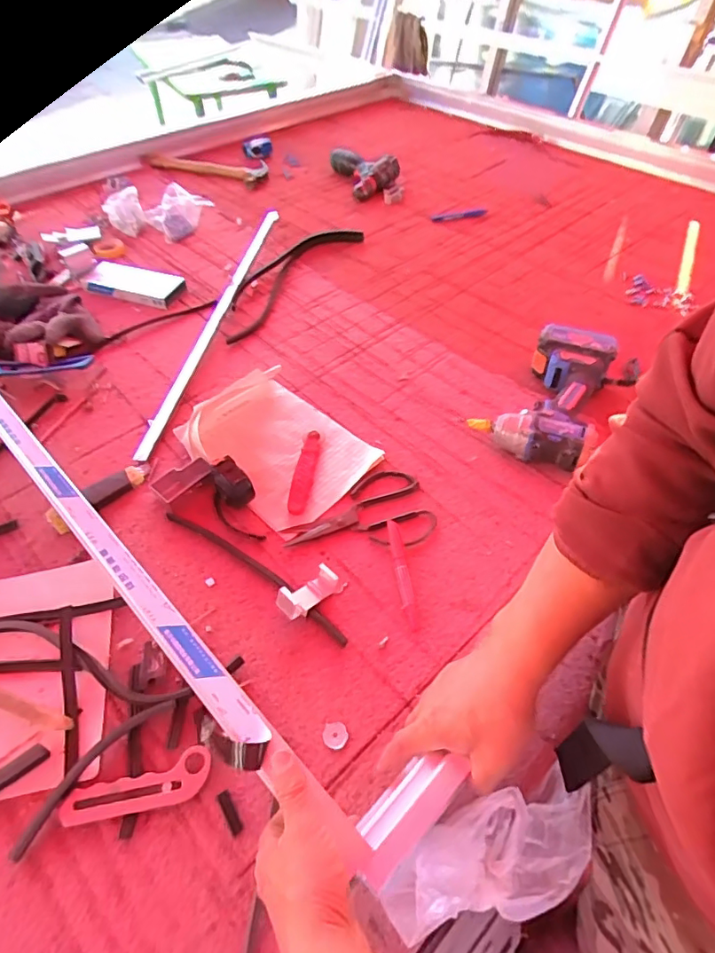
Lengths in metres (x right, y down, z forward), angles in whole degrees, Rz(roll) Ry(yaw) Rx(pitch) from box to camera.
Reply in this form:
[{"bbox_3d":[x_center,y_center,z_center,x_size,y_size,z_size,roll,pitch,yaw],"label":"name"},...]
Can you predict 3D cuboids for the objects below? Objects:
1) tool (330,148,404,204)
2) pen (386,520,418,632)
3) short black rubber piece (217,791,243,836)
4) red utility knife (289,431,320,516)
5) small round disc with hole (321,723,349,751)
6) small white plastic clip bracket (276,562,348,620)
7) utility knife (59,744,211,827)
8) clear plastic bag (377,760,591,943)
[{"bbox_3d":[0.026,-0.804,1.346,0.146,0.065,0.320,-15,52,-13],"label":"tool"},{"bbox_3d":[0.053,0.110,0.612,0.016,0.015,0.143,-5,50,-5],"label":"pen"},{"bbox_3d":[-0.114,0.298,0.455,0.011,0.004,0.037,-26,55,-21],"label":"short black rubber piece"},{"bbox_3d":[-0.072,-0.007,0.707,0.024,0.023,0.143,5,50,4],"label":"red utility knife"},{"bbox_3d":[-0.022,0.251,0.497,0.024,0.004,0.024,0,50,0],"label":"small round disc with hole"},{"bbox_3d":[-0.054,0.130,0.583,0.081,0.033,0.034,-20,49,-44],"label":"small white plastic clip bracket"},{"bbox_3d":[-0.198,0.284,0.463,0.127,0.006,0.039,-15,52,-13],"label":"utility knife"},{"bbox_3d":[0.118,0.311,0.420,0.196,0.055,0.082,-1,47,-26],"label":"clear plastic bag"}]

